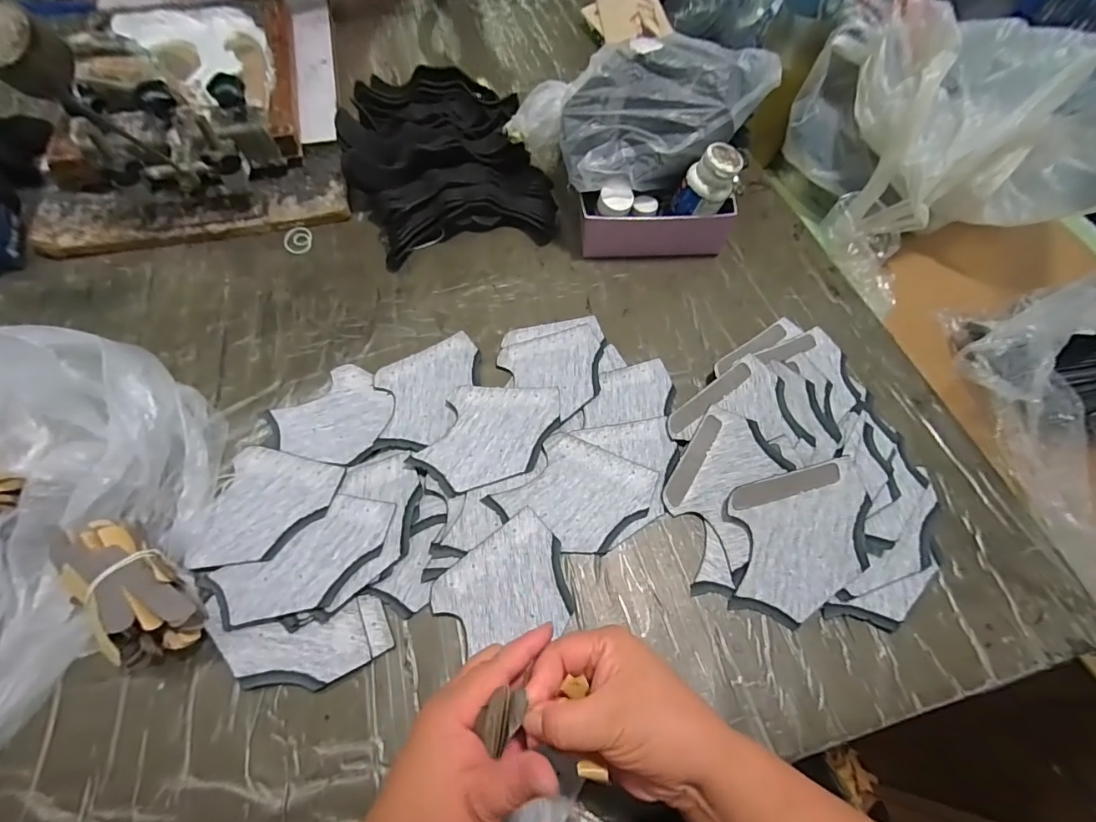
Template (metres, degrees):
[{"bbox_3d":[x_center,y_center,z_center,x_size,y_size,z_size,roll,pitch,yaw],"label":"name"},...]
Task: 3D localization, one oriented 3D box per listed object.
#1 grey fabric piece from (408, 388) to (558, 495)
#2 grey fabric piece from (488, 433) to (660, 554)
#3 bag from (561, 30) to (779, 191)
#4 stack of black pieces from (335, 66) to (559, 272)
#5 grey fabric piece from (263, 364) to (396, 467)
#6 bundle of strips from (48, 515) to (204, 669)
[{"bbox_3d":[-0.054,0.019,0.444,0.099,0.009,0.132,26,62,13],"label":"grey fabric piece"},{"bbox_3d":[0.029,0.070,0.420,0.108,0.009,0.100,29,63,14],"label":"grey fabric piece"},{"bbox_3d":[0.123,-0.312,0.499,0.218,0.090,0.109,-11,63,-9],"label":"bag"},{"bbox_3d":[-0.136,-0.316,0.598,0.225,0.084,0.279,-17,62,-11],"label":"stack of black pieces"},{"bbox_3d":[-0.204,0.008,0.456,0.096,0.010,0.105,1,60,-1],"label":"grey fabric piece"},{"bbox_3d":[-0.311,0.130,0.353,0.129,0.047,0.059,39,66,19],"label":"bundle of strips"}]

